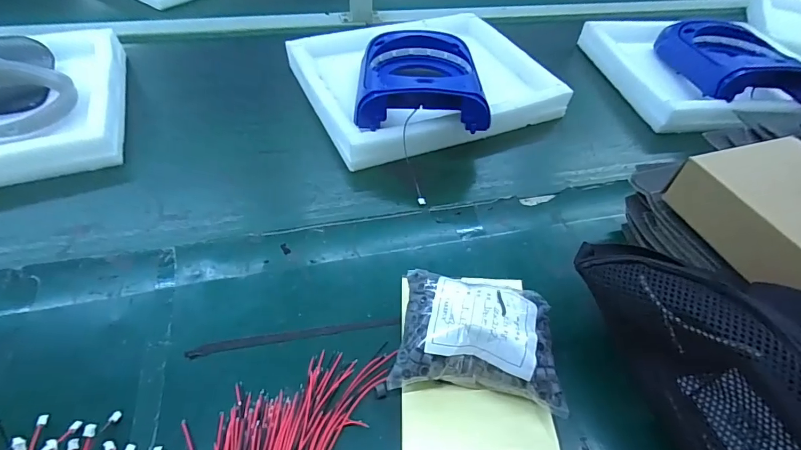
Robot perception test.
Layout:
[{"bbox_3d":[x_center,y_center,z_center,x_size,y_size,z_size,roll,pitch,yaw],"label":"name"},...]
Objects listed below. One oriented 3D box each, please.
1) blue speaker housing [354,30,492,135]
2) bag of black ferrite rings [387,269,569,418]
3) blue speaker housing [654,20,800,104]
[{"bbox_3d":[0.029,-0.202,0.562,0.162,0.049,0.174,4,50,-3],"label":"blue speaker housing"},{"bbox_3d":[0.065,0.094,0.346,0.128,0.056,0.094,9,50,1],"label":"bag of black ferrite rings"},{"bbox_3d":[0.543,-0.264,0.678,0.153,0.079,0.224,2,50,-5],"label":"blue speaker housing"}]

